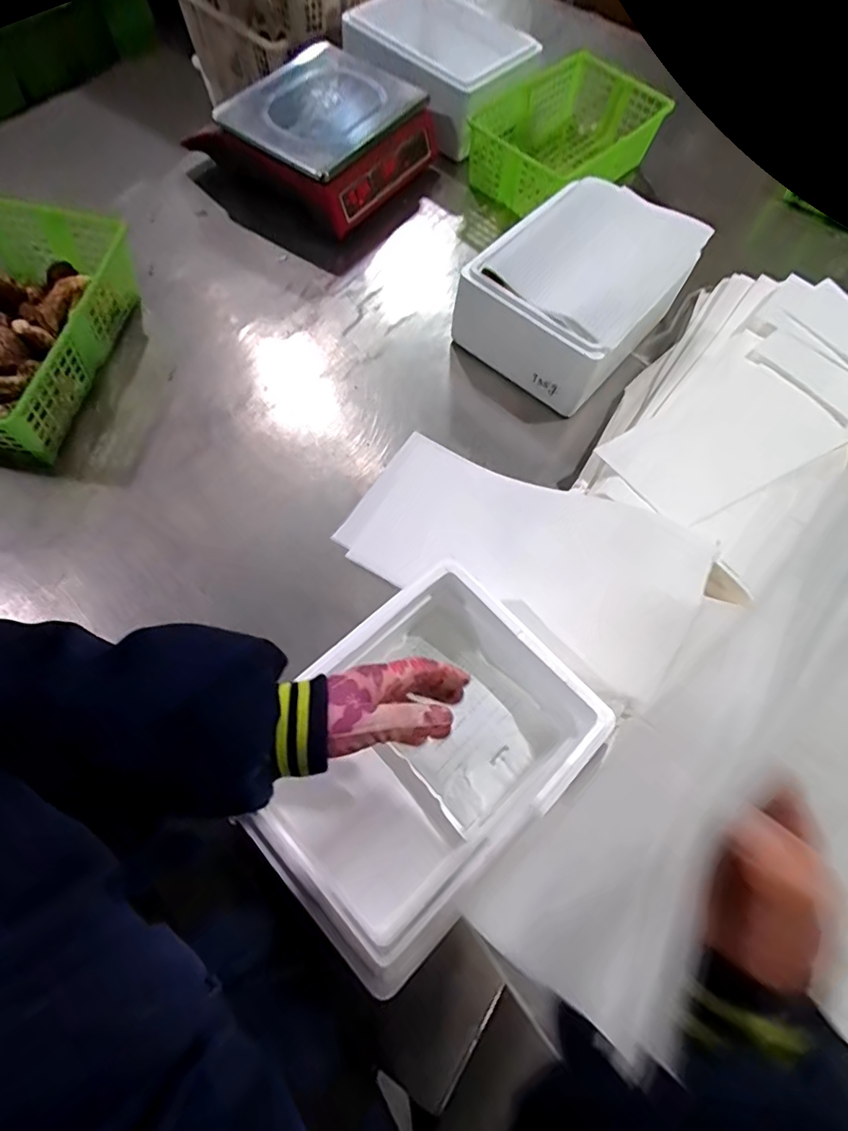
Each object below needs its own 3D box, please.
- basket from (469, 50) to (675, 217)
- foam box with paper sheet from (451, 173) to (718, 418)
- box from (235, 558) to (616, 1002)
[{"bbox_3d":[0.257,-0.772,0.979,0.343,0.115,0.197,-40,75,-19],"label":"basket"},{"bbox_3d":[0.213,-0.395,0.792,0.232,0.158,0.282,38,69,12],"label":"foam box with paper sheet"},{"bbox_3d":[-0.003,0.170,0.505,0.295,0.121,0.224,-41,72,-18],"label":"box"}]

